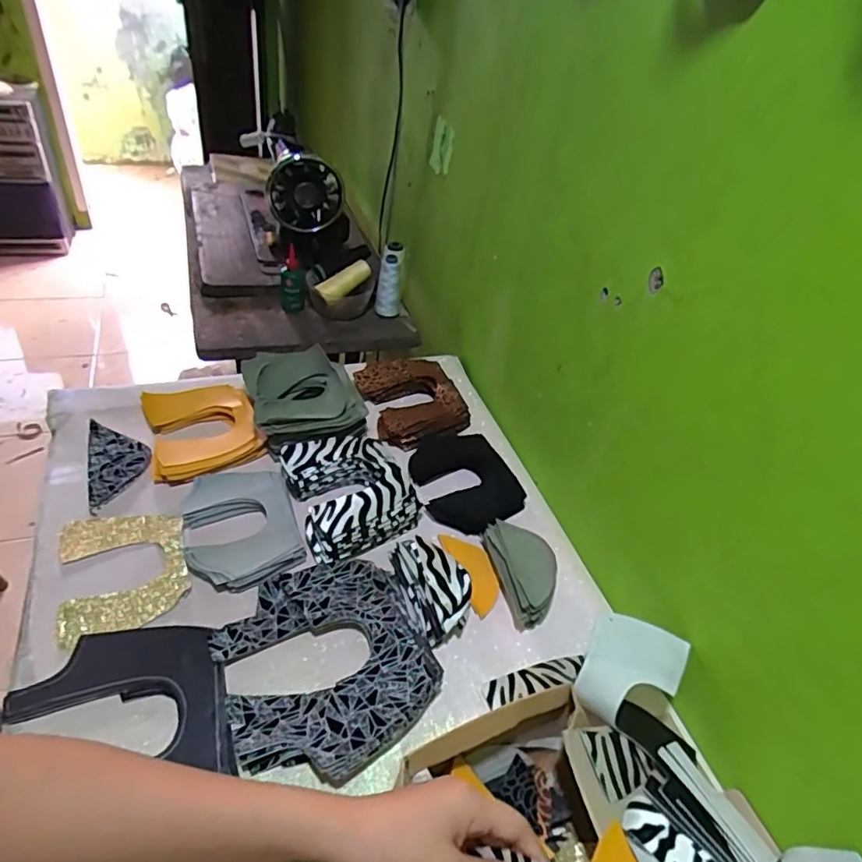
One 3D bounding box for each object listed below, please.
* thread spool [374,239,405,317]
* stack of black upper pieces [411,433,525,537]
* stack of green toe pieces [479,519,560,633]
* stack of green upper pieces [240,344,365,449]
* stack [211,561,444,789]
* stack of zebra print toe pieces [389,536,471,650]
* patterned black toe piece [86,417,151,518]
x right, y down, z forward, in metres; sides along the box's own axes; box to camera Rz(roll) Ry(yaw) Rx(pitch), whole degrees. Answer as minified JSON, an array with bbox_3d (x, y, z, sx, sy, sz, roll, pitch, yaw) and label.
[{"bbox_3d":[-0.078,-0.279,1.059,0.048,0.122,0.055,2,42,-5],"label":"thread spool"},{"bbox_3d":[0.045,0.065,0.769,0.125,0.031,0.172,-11,45,-18],"label":"stack of black upper pieces"},{"bbox_3d":[0.107,0.159,0.657,0.063,0.044,0.129,-6,44,-19],"label":"stack of green toe pieces"},{"bbox_3d":[-0.179,-0.046,0.800,0.149,0.067,0.167,-9,45,-22],"label":"stack of green upper pieces"},{"bbox_3d":[-0.101,0.223,0.549,0.189,0.024,0.201,-14,47,-26],"label":"stack"},{"bbox_3d":[0.000,0.175,0.625,0.079,0.038,0.118,-5,44,-18],"label":"stack of zebra print toe pieces"},{"bbox_3d":[-0.395,0.039,0.712,0.071,0.009,0.140,-7,45,-20],"label":"patterned black toe piece"}]

